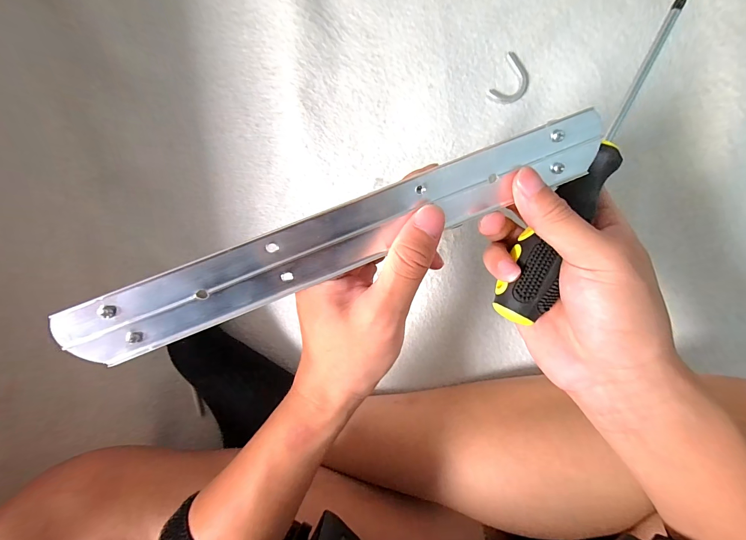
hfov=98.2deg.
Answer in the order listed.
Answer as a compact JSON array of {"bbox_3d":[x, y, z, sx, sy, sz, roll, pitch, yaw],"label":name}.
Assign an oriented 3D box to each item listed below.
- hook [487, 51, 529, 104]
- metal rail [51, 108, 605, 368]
[{"bbox_3d":[0.136,-0.185,0.314,0.032,0.004,0.049,29,92,6],"label":"hook"},{"bbox_3d":[-0.008,-0.018,0.158,0.270,0.004,0.034,-23,125,-6],"label":"metal rail"}]

